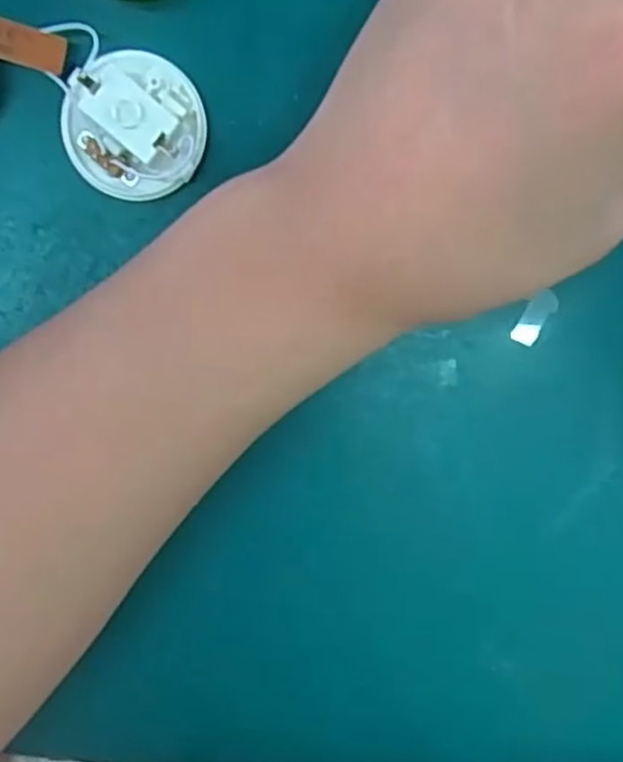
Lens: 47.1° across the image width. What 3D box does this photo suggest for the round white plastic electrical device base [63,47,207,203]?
[{"bbox_3d":[-0.048,-0.069,0.193,0.037,0.017,0.037,0,98,-3],"label":"round white plastic electrical device base"}]

